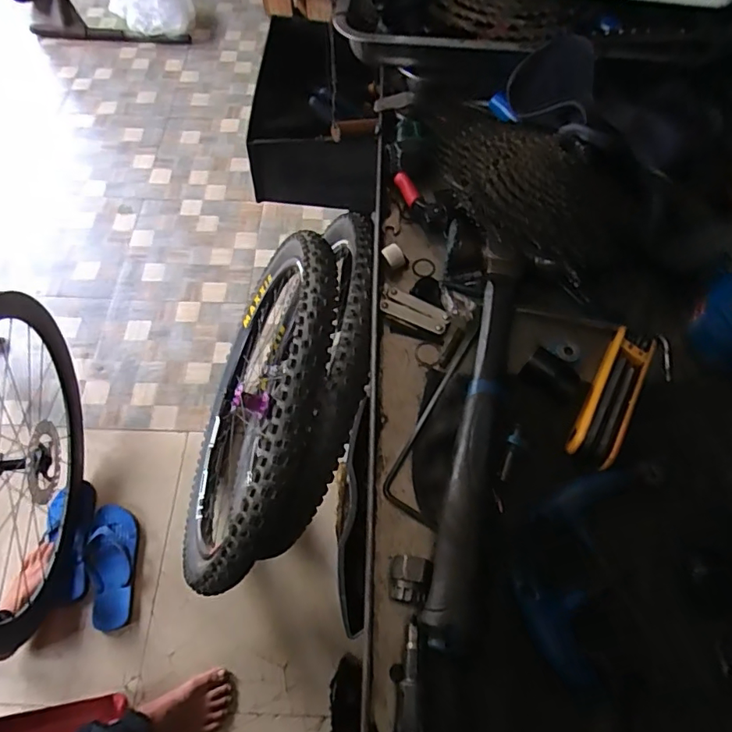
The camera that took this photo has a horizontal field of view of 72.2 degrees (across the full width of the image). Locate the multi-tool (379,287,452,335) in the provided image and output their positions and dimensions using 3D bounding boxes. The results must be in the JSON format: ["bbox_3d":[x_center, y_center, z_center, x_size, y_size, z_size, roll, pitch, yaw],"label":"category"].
[{"bbox_3d":[0.044,-0.050,0.456,0.064,0.014,0.024,24,66,12],"label":"multi-tool"}]

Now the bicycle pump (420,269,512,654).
[{"bbox_3d":[0.084,0.056,0.387,0.029,0.037,0.287,13,65,7],"label":"bicycle pump"}]

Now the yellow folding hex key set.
[{"bbox_3d":[0.201,0.024,0.413,0.037,0.021,0.125,28,67,14],"label":"yellow folding hex key set"}]

